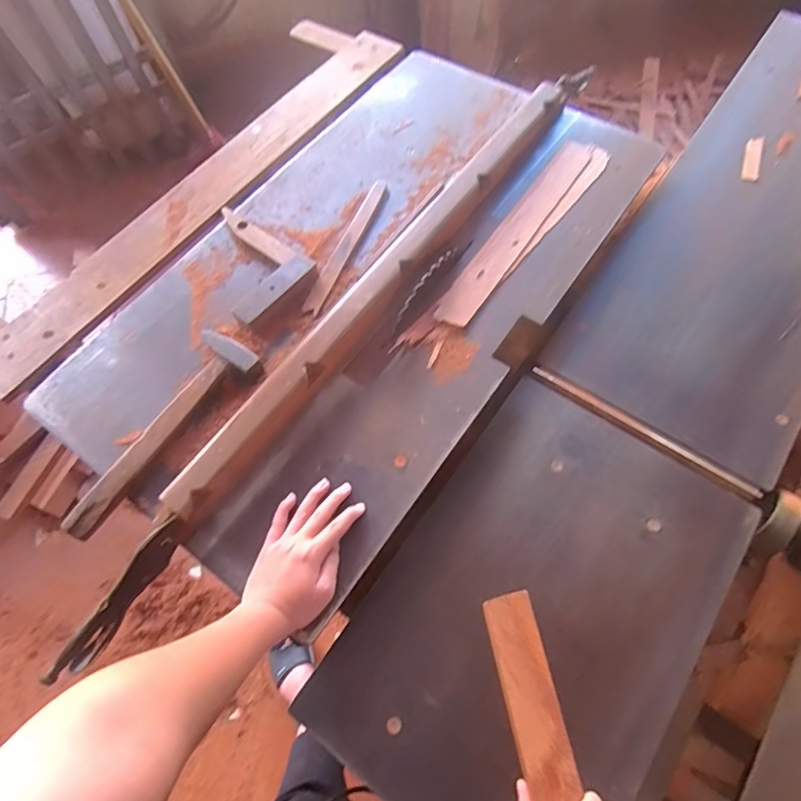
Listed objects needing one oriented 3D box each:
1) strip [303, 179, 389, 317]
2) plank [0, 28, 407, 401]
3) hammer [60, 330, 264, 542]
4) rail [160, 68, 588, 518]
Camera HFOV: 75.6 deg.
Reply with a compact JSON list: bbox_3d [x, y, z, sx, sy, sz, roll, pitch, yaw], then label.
[{"bbox_3d":[-0.075,-0.228,0.749,0.026,0.009,0.254,19,68,12],"label":"strip"},{"bbox_3d":[-0.292,-0.349,0.828,0.112,0.024,0.875,33,71,17],"label":"plank"},{"bbox_3d":[-0.300,0.031,0.632,0.091,0.035,0.284,34,72,17],"label":"hammer"},{"bbox_3d":[0.005,-0.187,0.708,0.053,0.044,0.864,32,70,17],"label":"rail"}]

